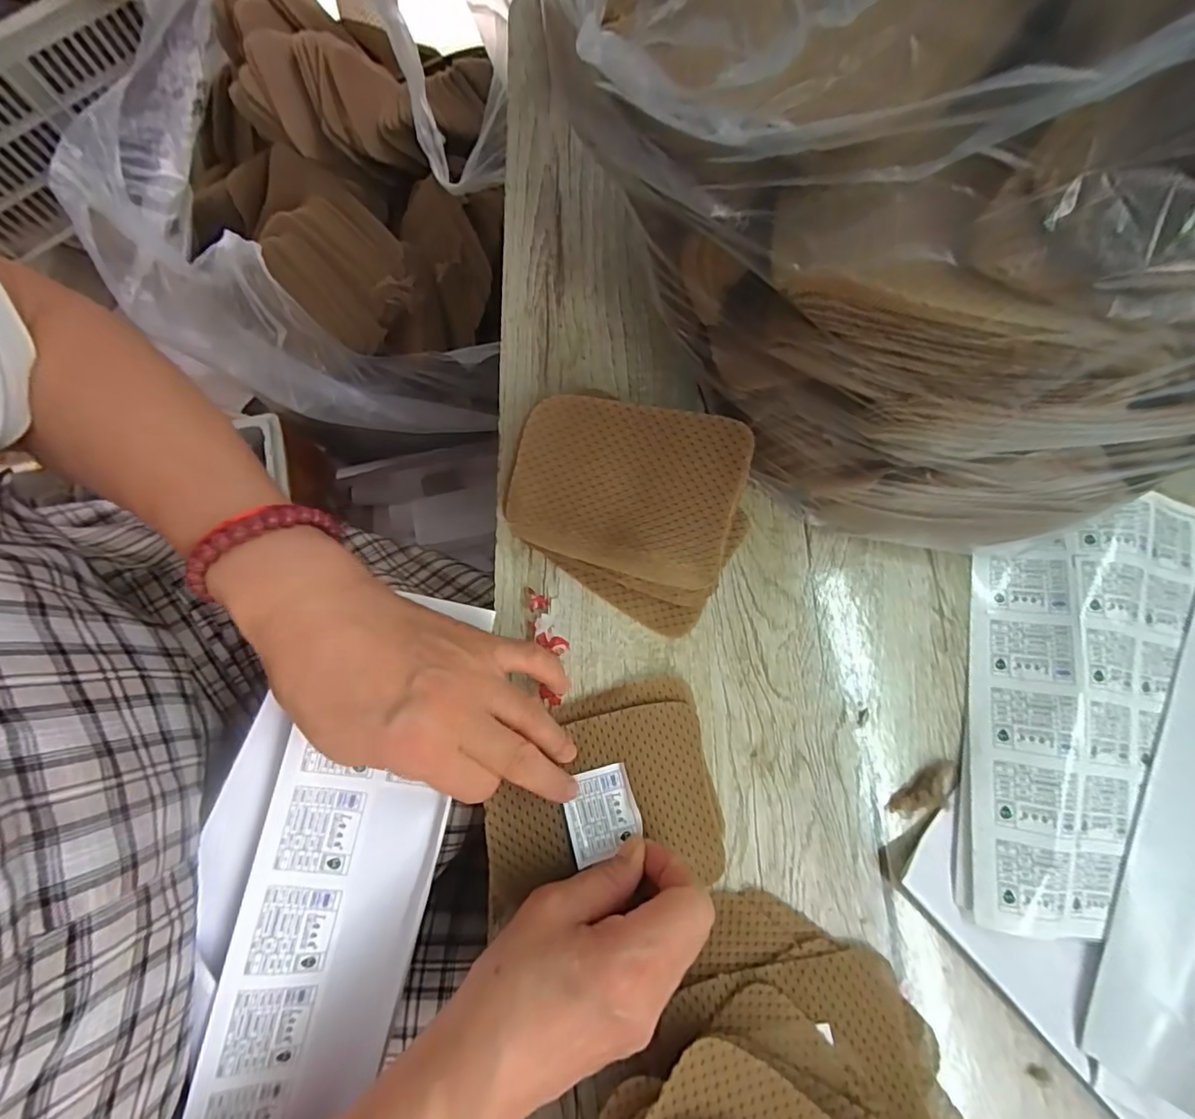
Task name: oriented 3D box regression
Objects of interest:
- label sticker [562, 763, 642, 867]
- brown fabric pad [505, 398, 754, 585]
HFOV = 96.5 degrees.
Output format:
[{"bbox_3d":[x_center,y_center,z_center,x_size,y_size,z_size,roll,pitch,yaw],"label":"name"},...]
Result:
[{"bbox_3d":[0.002,0.136,0.288,0.037,0.004,0.042,-14,76,-8],"label":"label sticker"},{"bbox_3d":[0.016,-0.041,0.295,0.120,0.013,0.091,16,92,5],"label":"brown fabric pad"}]

